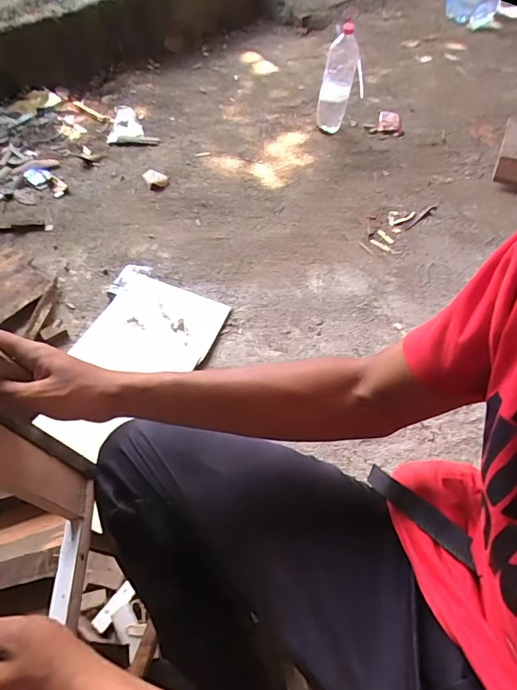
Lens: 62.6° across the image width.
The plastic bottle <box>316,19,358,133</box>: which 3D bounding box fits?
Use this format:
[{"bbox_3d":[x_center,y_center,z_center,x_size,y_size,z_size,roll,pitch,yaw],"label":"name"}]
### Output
[{"bbox_3d":[0.263,-0.876,1.421,0.100,0.302,0.094,11,55,4],"label":"plastic bottle"}]

